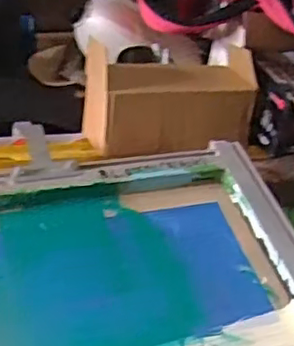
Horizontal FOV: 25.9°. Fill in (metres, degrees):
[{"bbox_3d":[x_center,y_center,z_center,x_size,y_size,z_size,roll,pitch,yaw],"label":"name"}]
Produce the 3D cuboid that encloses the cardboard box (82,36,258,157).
[{"bbox_3d":[0.032,-0.111,0.887,0.244,0.118,0.126,-5,39,-18],"label":"cardboard box"}]

